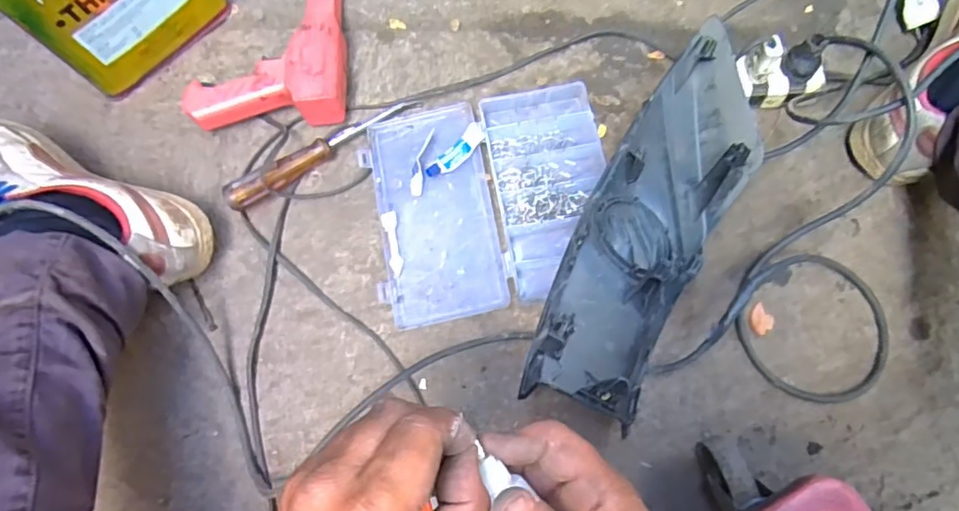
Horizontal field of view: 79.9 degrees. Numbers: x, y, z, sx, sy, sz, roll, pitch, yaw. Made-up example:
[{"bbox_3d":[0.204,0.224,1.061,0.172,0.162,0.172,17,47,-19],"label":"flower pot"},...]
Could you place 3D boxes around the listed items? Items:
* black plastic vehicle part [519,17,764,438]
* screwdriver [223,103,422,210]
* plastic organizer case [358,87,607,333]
[{"bbox_3d":[0.154,-0.035,0.503,0.111,0.076,0.366,28,74,11],"label":"black plastic vehicle part"},{"bbox_3d":[-0.150,-0.104,0.558,0.203,0.030,0.028,-33,73,-9],"label":"screwdriver"},{"bbox_3d":[0.012,-0.055,0.538,0.219,0.023,0.209,-11,71,-1],"label":"plastic organizer case"}]

